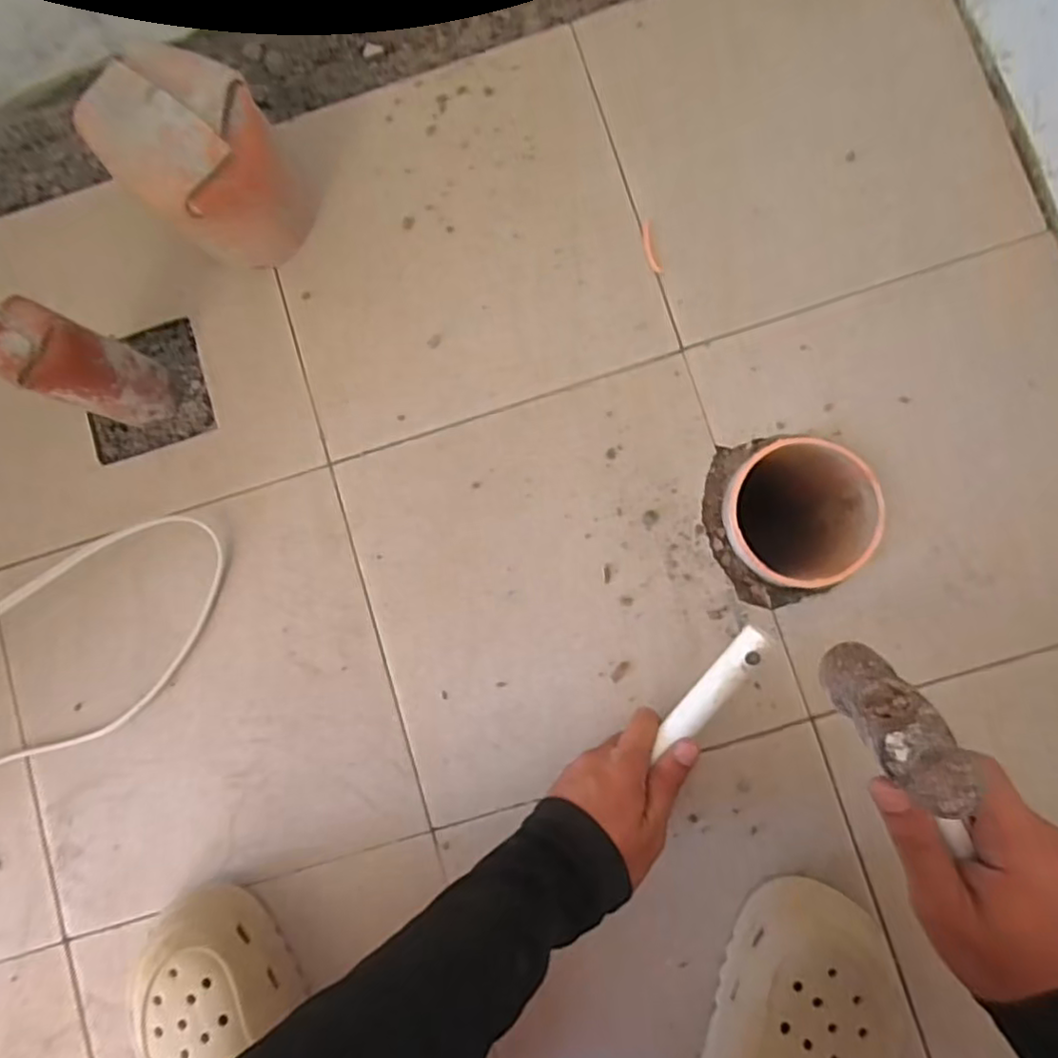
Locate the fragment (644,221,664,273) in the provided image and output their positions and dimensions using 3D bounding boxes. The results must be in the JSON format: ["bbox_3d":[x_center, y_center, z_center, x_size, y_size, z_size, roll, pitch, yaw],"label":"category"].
[{"bbox_3d":[0.098,-0.226,0.516,0.010,0.004,0.042,-15,84,3],"label":"fragment"}]

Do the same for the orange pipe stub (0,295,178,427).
[{"bbox_3d":[-0.321,-0.116,0.476,0.049,0.135,0.053,0,85,4],"label":"orange pipe stub"}]

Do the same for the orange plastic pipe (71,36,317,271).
[{"bbox_3d":[-0.229,-0.264,0.479,0.093,0.137,0.108,44,89,7],"label":"orange plastic pipe"}]

